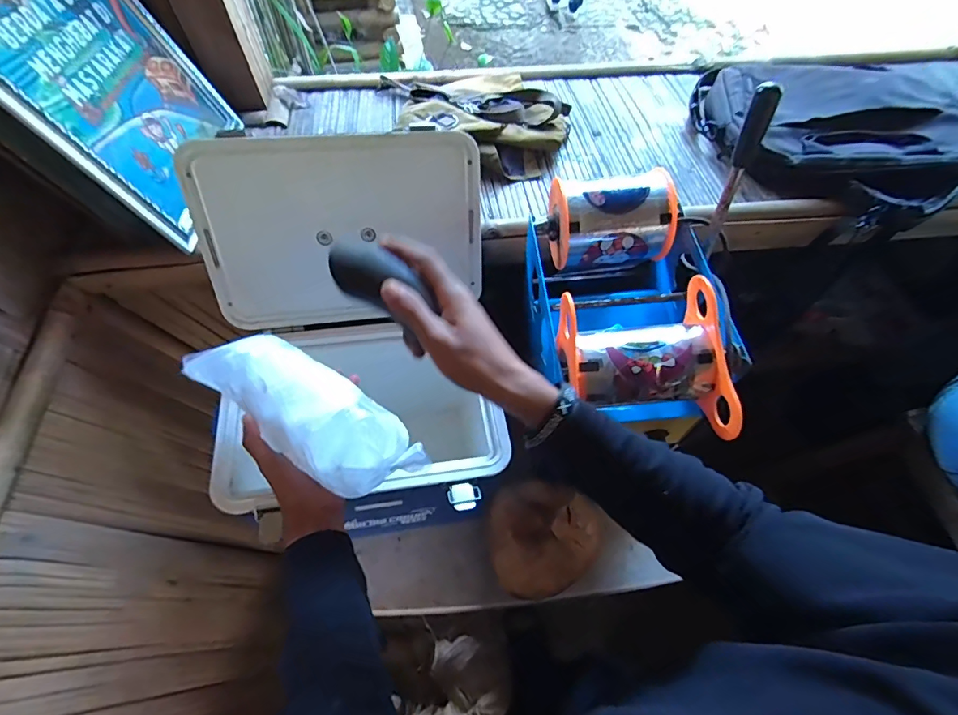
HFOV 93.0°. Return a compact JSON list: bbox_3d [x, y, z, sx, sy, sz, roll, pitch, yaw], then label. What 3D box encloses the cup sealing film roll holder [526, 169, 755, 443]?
[{"bbox_3d":[0.178,-0.050,0.575,0.197,0.183,0.344,0,60,-2],"label":"cup sealing film roll holder"}]

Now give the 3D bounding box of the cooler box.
[{"bbox_3d":[-0.155,0.026,0.668,0.378,0.470,0.426,-7,60,-6],"label":"cooler box"}]

